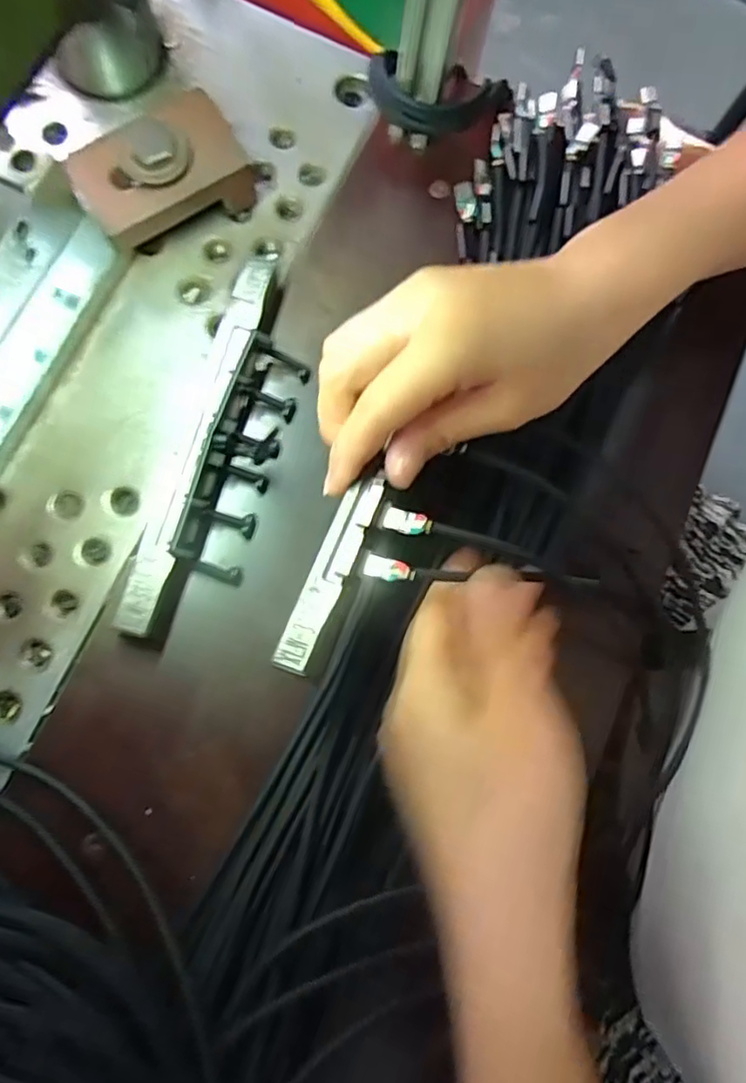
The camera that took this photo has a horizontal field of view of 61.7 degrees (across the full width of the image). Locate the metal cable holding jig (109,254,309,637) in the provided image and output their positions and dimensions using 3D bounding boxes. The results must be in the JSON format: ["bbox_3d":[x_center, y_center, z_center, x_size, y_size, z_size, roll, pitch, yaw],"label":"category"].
[{"bbox_3d":[-0.064,-0.049,0.280,0.041,0.024,0.185,17,80,-1],"label":"metal cable holding jig"}]

